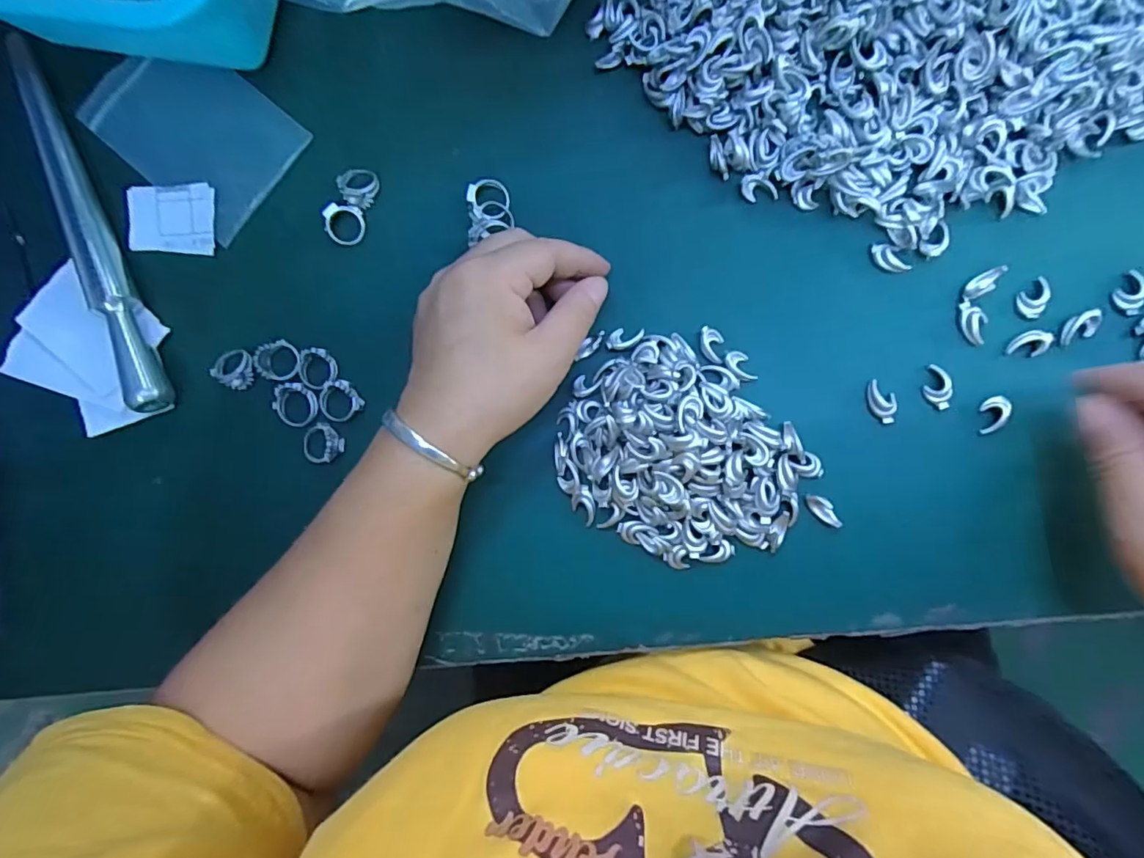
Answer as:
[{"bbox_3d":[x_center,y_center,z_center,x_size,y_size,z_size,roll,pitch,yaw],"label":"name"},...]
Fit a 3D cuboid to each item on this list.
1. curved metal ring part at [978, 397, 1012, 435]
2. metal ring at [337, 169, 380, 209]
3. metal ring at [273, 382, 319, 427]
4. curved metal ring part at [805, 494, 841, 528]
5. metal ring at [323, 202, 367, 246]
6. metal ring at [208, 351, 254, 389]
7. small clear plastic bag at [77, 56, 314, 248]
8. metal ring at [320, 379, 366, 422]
[{"bbox_3d":[0.205,-0.007,0.264,0.013,0.004,0.018,-2,88,6],"label":"curved metal ring part"},{"bbox_3d":[-0.116,-0.132,0.297,0.021,0.007,0.021,0,89,6],"label":"metal ring"},{"bbox_3d":[-0.150,-0.013,0.296,0.022,0.010,0.023,0,89,6],"label":"metal ring"},{"bbox_3d":[0.125,0.040,0.268,0.009,0.004,0.020,-44,85,3],"label":"curved metal ring part"},{"bbox_3d":[-0.123,-0.111,0.296,0.021,0.004,0.021,-7,107,-24],"label":"metal ring"},{"bbox_3d":[-0.186,-0.034,0.300,0.019,0.008,0.020,0,89,6],"label":"metal ring"},{"bbox_3d":[-0.214,-0.171,0.310,0.123,0.007,0.078,41,93,5],"label":"small clear plastic bag"},{"bbox_3d":[-0.127,-0.015,0.295,0.022,0.006,0.022,0,89,6],"label":"metal ring"}]

